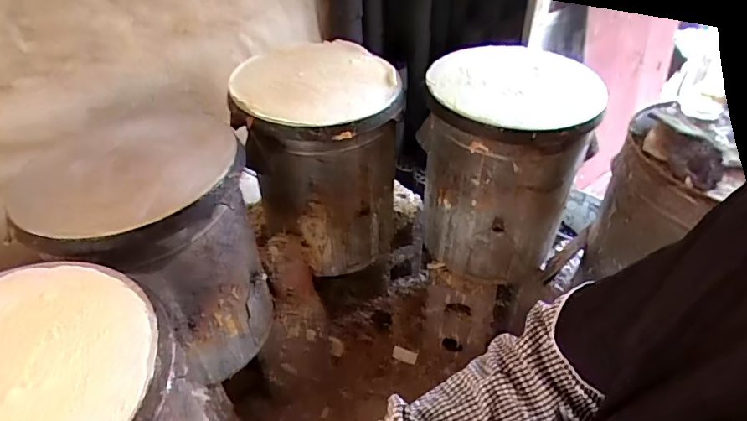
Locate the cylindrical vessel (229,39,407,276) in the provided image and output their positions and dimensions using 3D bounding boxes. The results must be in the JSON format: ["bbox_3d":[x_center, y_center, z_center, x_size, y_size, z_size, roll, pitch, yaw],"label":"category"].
[{"bbox_3d":[-0.105,-0.145,1.230,0.326,0.484,0.385,5,42,7],"label":"cylindrical vessel"}]

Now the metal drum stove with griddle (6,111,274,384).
[{"bbox_3d":[-0.409,0.072,0.979,0.318,0.496,0.336,-9,43,-8],"label":"metal drum stove with griddle"}]

